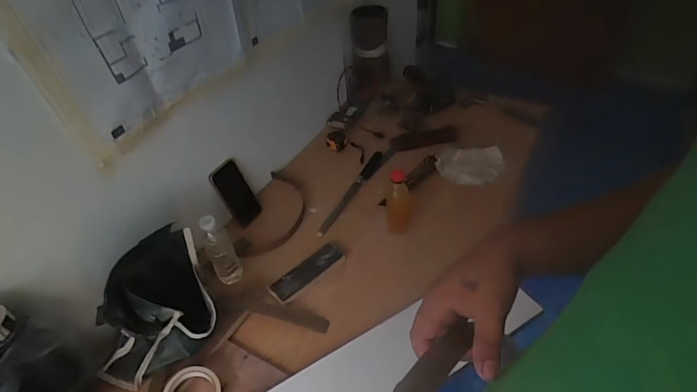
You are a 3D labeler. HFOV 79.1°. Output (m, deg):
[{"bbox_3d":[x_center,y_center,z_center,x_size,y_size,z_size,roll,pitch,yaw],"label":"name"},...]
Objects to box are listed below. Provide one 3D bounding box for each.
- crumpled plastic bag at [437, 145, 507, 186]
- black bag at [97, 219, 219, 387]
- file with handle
[{"bbox_3d":[0.331,-0.087,1.144,0.177,0.035,0.118,1,44,8],"label":"crumpled plastic bag"},{"bbox_3d":[-0.356,0.221,0.786,0.144,0.211,0.252,31,55,33],"label":"black bag"},{"bbox_3d":[0.011,-0.018,1.117,0.034,0.015,0.314,18,48,23],"label":"file with handle"}]

